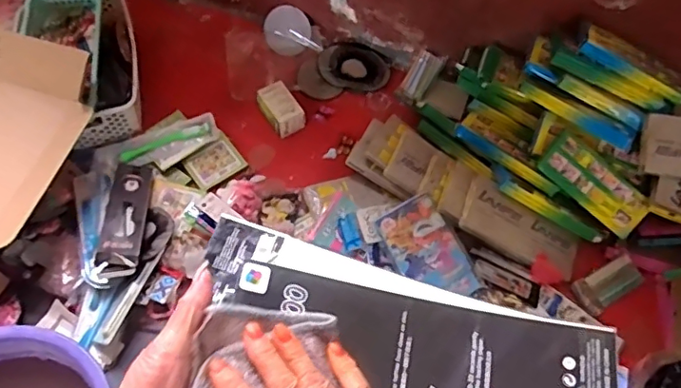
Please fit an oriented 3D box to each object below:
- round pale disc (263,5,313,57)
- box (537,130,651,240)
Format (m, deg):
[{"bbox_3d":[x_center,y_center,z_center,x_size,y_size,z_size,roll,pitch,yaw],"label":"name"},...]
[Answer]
[{"bbox_3d":[-0.103,-0.315,1.071,0.088,0.016,0.093,0,94,0],"label":"round pale disc"},{"bbox_3d":[0.386,-0.013,0.841,0.175,0.021,0.068,39,102,-5],"label":"box"}]

